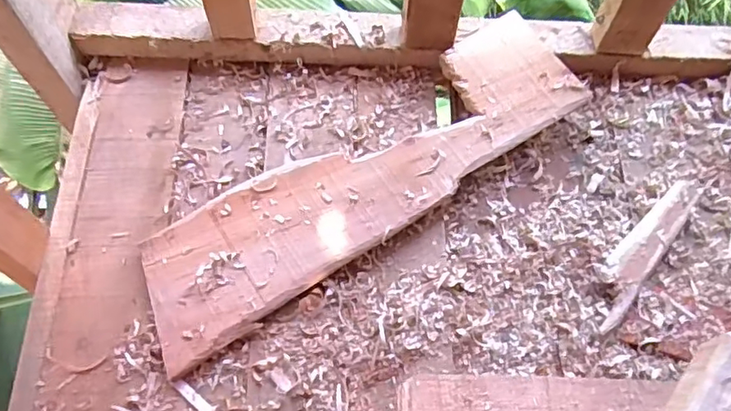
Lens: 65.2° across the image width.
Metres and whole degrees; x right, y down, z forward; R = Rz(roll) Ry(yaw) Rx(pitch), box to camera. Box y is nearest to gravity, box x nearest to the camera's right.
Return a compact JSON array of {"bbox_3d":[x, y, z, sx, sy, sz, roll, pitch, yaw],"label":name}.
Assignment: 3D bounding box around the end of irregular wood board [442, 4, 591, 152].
[{"bbox_3d":[0.148,-0.131,0.572,0.113,0.019,0.128,-25,66,-12],"label":"end of irregular wood board"}]

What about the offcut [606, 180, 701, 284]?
[{"bbox_3d":[0.271,0.025,0.534,0.032,0.017,0.128,42,71,18],"label":"offcut"}]

